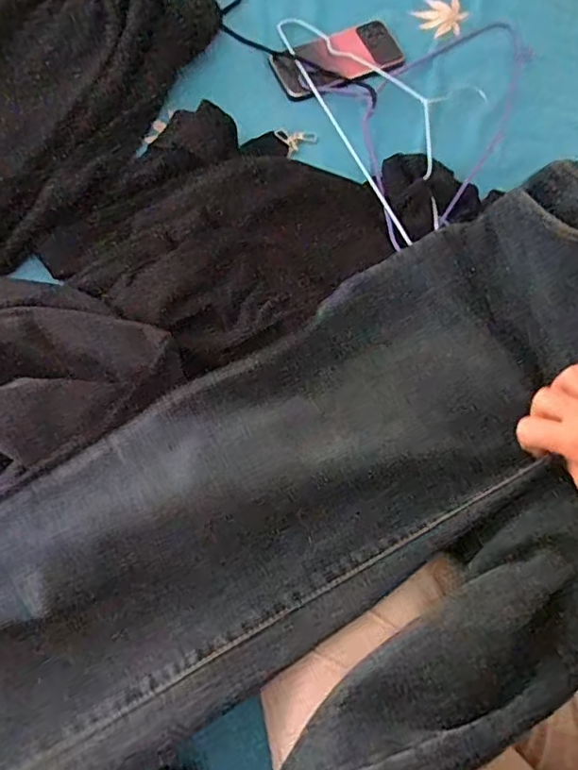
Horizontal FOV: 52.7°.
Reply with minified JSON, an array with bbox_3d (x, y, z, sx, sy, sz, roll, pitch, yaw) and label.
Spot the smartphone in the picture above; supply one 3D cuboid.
[{"bbox_3d":[0.062,-0.406,0.722,0.160,0.007,0.081,-20,70,-9],"label":"smartphone"}]

